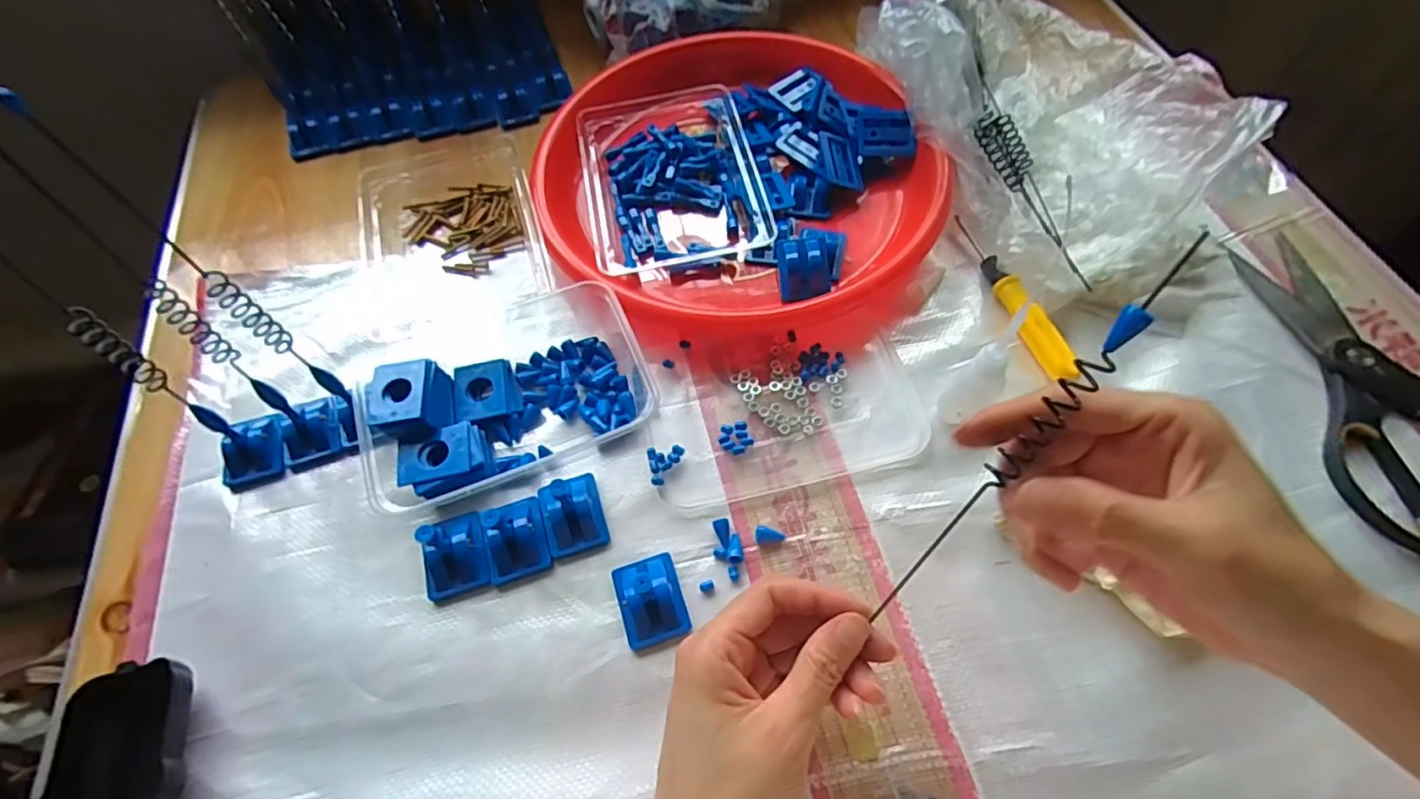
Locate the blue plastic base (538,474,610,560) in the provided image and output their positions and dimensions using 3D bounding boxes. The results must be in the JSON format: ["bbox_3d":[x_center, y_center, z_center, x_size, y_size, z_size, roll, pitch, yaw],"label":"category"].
[{"bbox_3d":[-0.079,0.064,0.358,0.033,0.025,0.041,-16,61,-5],"label":"blue plastic base"}]

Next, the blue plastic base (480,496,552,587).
[{"bbox_3d":[-0.109,0.076,0.352,0.033,0.023,0.044,-12,60,-3],"label":"blue plastic base"}]

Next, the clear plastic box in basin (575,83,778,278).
[{"bbox_3d":[-0.032,-0.166,0.472,0.126,0.033,0.169,-14,61,-4],"label":"clear plastic box in basin"}]

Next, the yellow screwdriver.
[{"bbox_3d":[0.200,-0.070,0.415,0.015,0.020,0.140,-14,61,-4],"label":"yellow screwdriver"}]

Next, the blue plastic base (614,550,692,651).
[{"bbox_3d":[-0.032,0.106,0.334,0.034,0.018,0.046,-18,61,-6],"label":"blue plastic base"}]

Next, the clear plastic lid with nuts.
[{"bbox_3d":[0.045,0.007,0.391,0.168,0.006,0.099,-15,61,-5],"label":"clear plastic lid with nuts"}]

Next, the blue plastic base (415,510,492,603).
[{"bbox_3d":[-0.143,0.080,0.341,0.036,0.042,0.044,-11,60,-2],"label":"blue plastic base"}]

